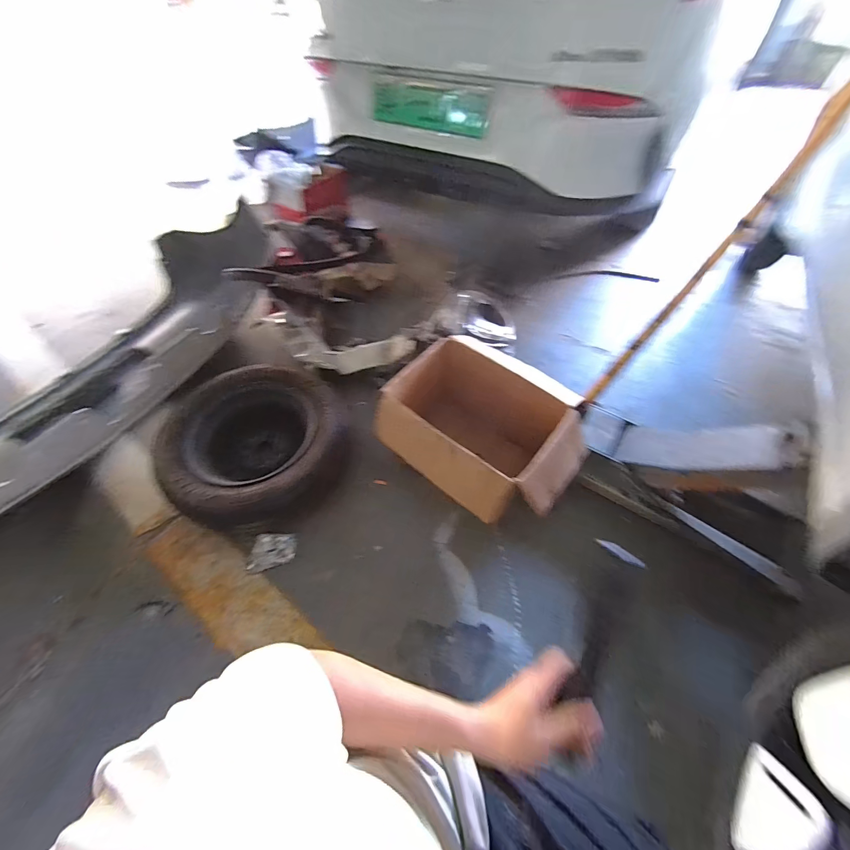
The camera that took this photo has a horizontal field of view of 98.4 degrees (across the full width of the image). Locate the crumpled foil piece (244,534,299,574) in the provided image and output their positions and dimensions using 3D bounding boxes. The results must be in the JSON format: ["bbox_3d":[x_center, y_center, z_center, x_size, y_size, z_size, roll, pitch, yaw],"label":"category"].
[{"bbox_3d":[-0.403,0.335,0.969,0.116,0.031,0.091,-6,55,-4],"label":"crumpled foil piece"}]

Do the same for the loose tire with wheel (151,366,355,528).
[{"bbox_3d":[-0.496,0.041,1.070,0.500,0.185,0.470,0,55,0],"label":"loose tire with wheel"}]

